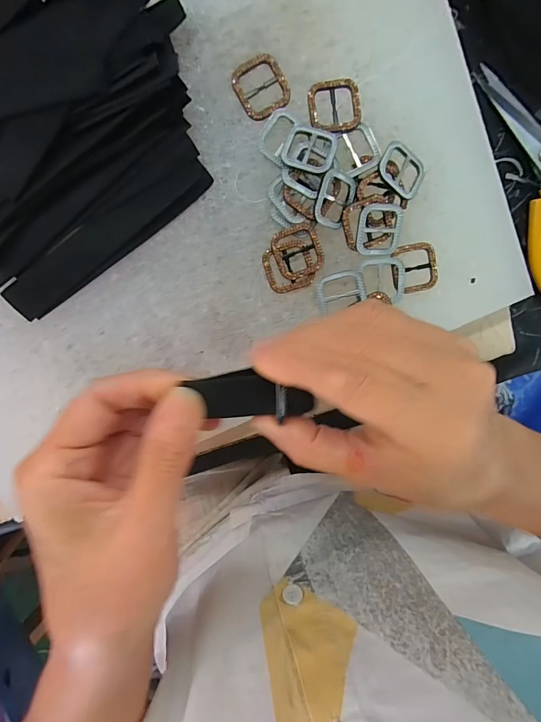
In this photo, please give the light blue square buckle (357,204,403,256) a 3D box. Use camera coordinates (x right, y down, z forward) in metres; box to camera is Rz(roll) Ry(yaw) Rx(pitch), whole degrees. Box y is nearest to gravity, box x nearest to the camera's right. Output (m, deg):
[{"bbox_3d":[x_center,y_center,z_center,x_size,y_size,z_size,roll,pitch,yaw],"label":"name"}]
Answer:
[{"bbox_3d":[0.064,-0.076,0.210,0.029,0.004,0.028,-4,115,-16],"label":"light blue square buckle"}]

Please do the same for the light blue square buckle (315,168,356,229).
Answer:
[{"bbox_3d":[0.036,-0.090,0.201,0.026,0.004,0.029,-4,113,-38],"label":"light blue square buckle"}]

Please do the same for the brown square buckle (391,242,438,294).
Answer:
[{"bbox_3d":[0.088,-0.056,0.218,0.030,0.005,0.029,-9,100,-4],"label":"brown square buckle"}]

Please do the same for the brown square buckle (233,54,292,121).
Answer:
[{"bbox_3d":[-0.005,-0.152,0.198,0.027,0.004,0.030,-33,101,0],"label":"brown square buckle"}]

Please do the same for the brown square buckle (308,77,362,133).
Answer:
[{"bbox_3d":[0.036,-0.144,0.201,0.029,0.004,0.029,-9,100,-5],"label":"brown square buckle"}]

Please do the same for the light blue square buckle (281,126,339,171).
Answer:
[{"bbox_3d":[0.021,-0.115,0.196,0.028,0.004,0.024,17,82,4],"label":"light blue square buckle"}]

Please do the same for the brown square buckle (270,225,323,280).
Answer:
[{"bbox_3d":[0.016,-0.064,0.211,0.028,0.007,0.028,-16,100,-3],"label":"brown square buckle"}]

